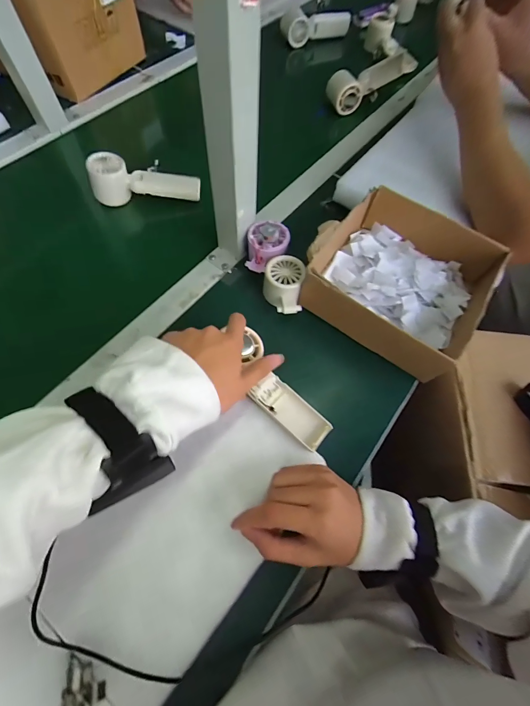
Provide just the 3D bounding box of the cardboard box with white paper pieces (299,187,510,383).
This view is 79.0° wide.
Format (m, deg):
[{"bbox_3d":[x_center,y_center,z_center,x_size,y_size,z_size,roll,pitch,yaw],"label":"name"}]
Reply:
[{"bbox_3d":[0.190,-0.106,0.439,0.208,0.074,0.227,34,68,12],"label":"cardboard box with white paper pieces"}]

